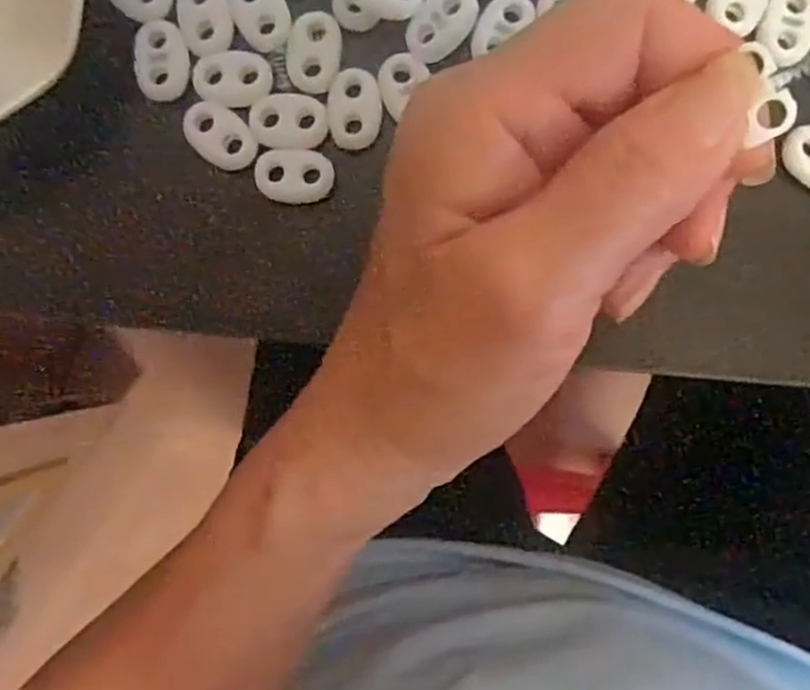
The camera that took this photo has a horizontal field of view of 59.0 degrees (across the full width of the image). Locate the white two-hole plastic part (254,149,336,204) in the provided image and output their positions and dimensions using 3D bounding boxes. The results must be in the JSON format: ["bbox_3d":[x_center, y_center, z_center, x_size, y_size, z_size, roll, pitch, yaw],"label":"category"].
[{"bbox_3d":[-0.032,-0.049,0.207,0.022,0.004,0.015,1,90,3],"label":"white two-hole plastic part"}]

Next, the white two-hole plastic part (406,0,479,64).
[{"bbox_3d":[0.010,-0.090,0.201,0.015,0.004,0.022,44,92,2],"label":"white two-hole plastic part"}]

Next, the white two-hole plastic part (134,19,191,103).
[{"bbox_3d":[-0.070,-0.082,0.204,0.015,0.004,0.024,-5,90,3],"label":"white two-hole plastic part"}]

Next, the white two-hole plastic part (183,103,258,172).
[{"bbox_3d":[-0.053,-0.060,0.205,0.022,0.004,0.015,38,92,2],"label":"white two-hole plastic part"}]

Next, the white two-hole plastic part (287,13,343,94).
[{"bbox_3d":[-0.026,-0.083,0.203,0.015,0.004,0.023,10,91,3],"label":"white two-hole plastic part"}]

